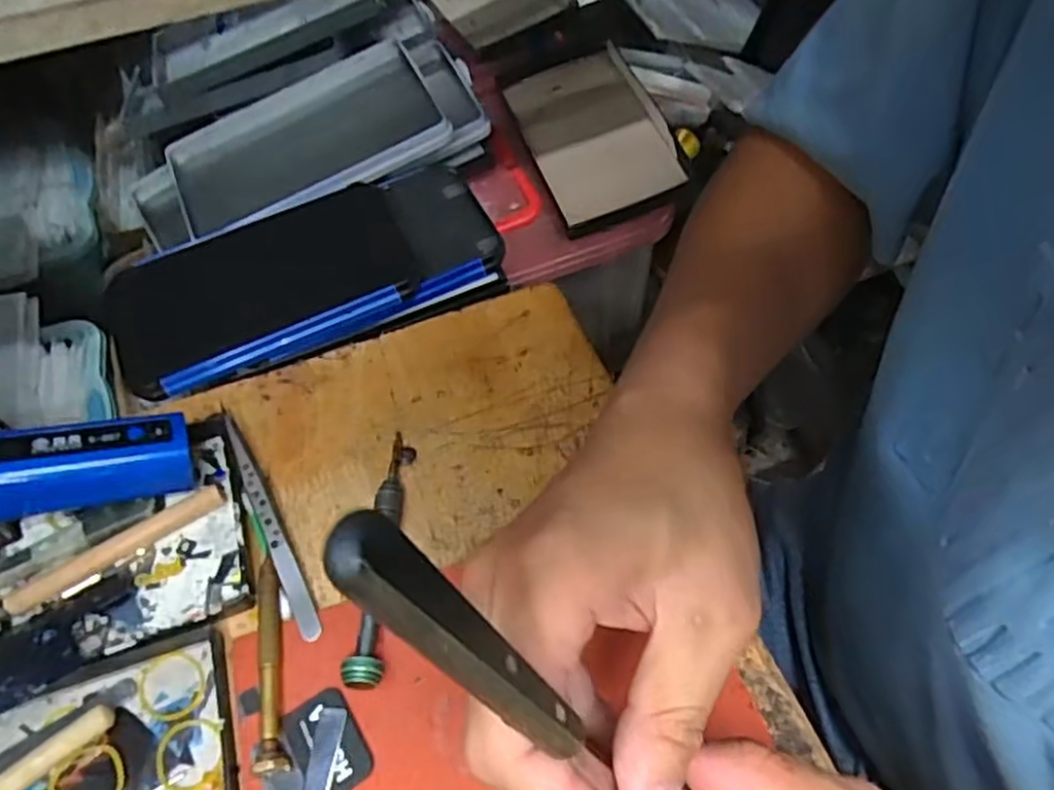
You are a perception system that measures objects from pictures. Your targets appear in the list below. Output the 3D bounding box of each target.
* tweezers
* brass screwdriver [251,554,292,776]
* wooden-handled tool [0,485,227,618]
[{"bbox_3d":[-0.123,0.060,0.347,0.010,0.014,0.122,-25,58,-15],"label":"tweezers"},{"bbox_3d":[-0.110,0.112,0.308,0.011,0.013,0.091,-12,56,-7],"label":"brass screwdriver"},{"bbox_3d":[-0.203,0.077,0.340,0.123,0.007,0.011,-31,60,-18],"label":"wooden-handled tool"}]

